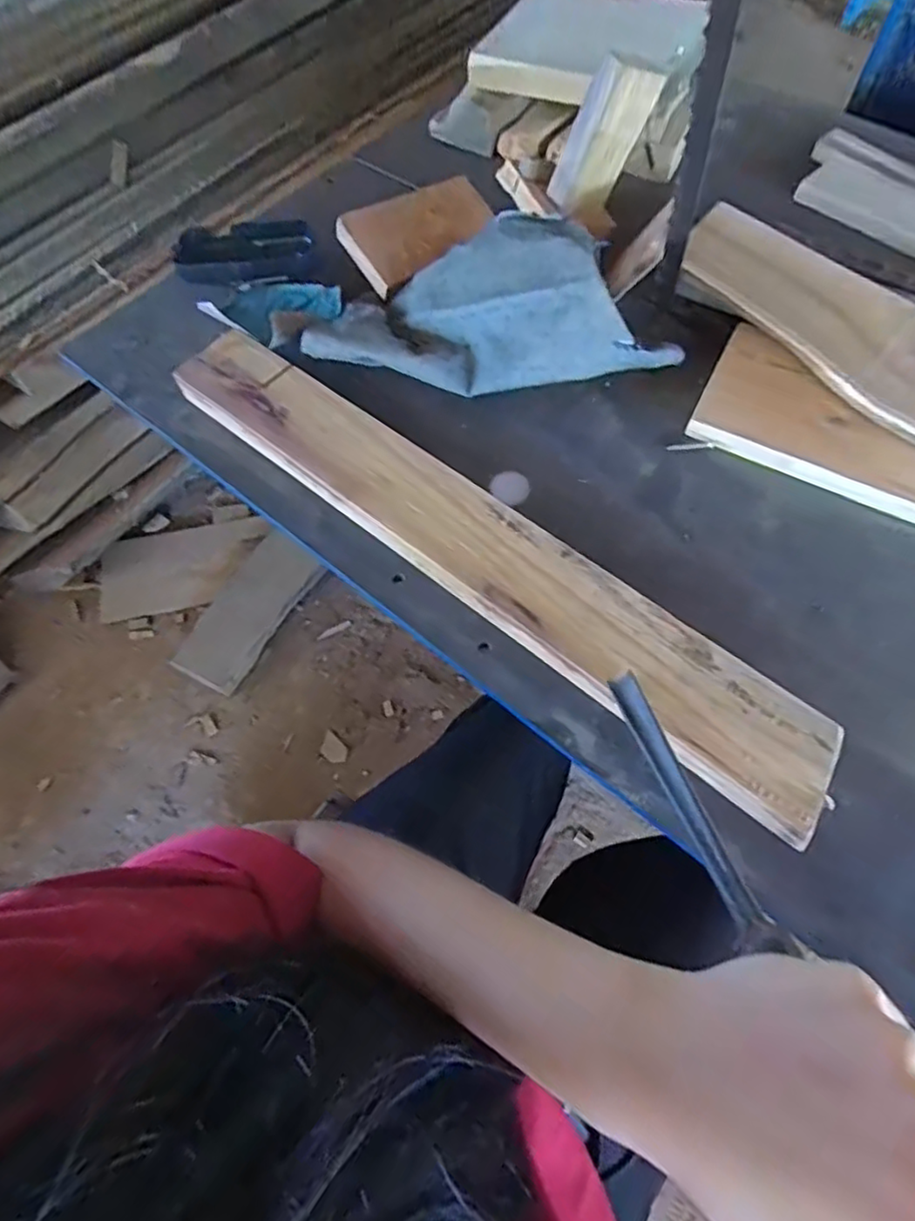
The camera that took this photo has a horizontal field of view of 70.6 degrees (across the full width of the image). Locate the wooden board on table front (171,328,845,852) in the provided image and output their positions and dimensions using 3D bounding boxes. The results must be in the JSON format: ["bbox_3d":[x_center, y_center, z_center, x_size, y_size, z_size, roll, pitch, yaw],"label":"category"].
[{"bbox_3d":[0.004,-0.044,0.380,0.455,0.022,0.063,36,70,19],"label":"wooden board on table front"}]

